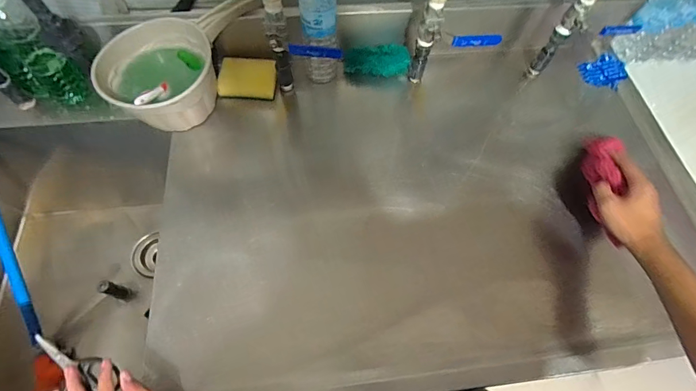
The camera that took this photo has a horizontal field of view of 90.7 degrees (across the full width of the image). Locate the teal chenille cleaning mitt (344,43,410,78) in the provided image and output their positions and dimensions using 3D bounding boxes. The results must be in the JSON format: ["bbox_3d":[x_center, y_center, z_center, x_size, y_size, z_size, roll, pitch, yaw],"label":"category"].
[{"bbox_3d":[0.057,-0.265,0.670,0.126,0.047,0.062,6,63,14],"label":"teal chenille cleaning mitt"}]

